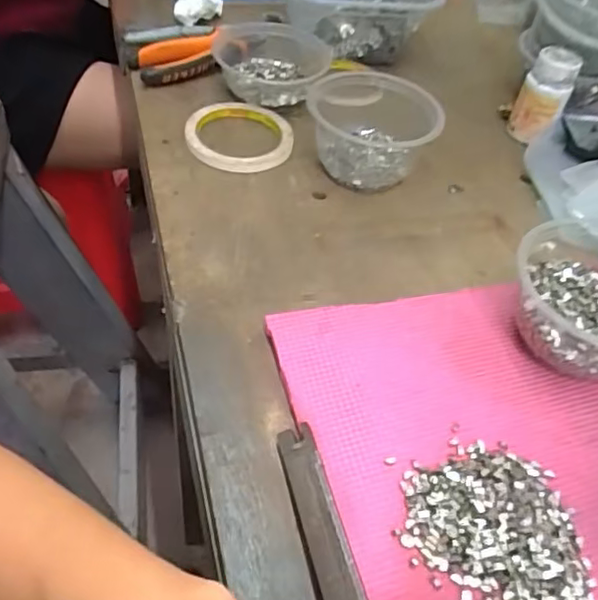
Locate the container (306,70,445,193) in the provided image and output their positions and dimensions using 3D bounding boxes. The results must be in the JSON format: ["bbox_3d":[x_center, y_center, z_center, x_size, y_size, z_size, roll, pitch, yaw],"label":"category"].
[{"bbox_3d":[0.066,-0.162,0.554,0.110,0.056,0.133,1,49,-8],"label":"container"}]

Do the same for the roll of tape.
[{"bbox_3d":[-0.055,-0.152,0.561,0.096,0.014,0.093,5,49,-5],"label":"roll of tape"}]

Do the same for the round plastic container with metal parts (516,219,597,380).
[{"bbox_3d":[0.200,0.002,0.413,0.111,0.069,0.102,5,49,-5],"label":"round plastic container with metal parts"}]

